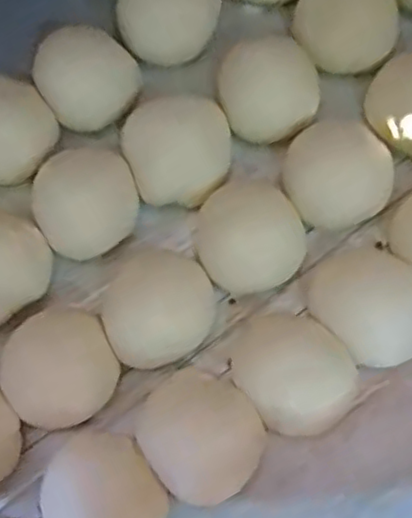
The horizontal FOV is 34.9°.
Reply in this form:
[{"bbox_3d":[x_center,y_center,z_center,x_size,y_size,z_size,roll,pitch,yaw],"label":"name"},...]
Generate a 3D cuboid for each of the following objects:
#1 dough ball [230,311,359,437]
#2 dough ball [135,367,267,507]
[{"bbox_3d":[0.067,0.087,0.504,0.079,0.066,0.100,-36,77,-7],"label":"dough ball"},{"bbox_3d":[-0.004,0.138,0.511,0.088,0.031,0.096,0,76,2],"label":"dough ball"}]

